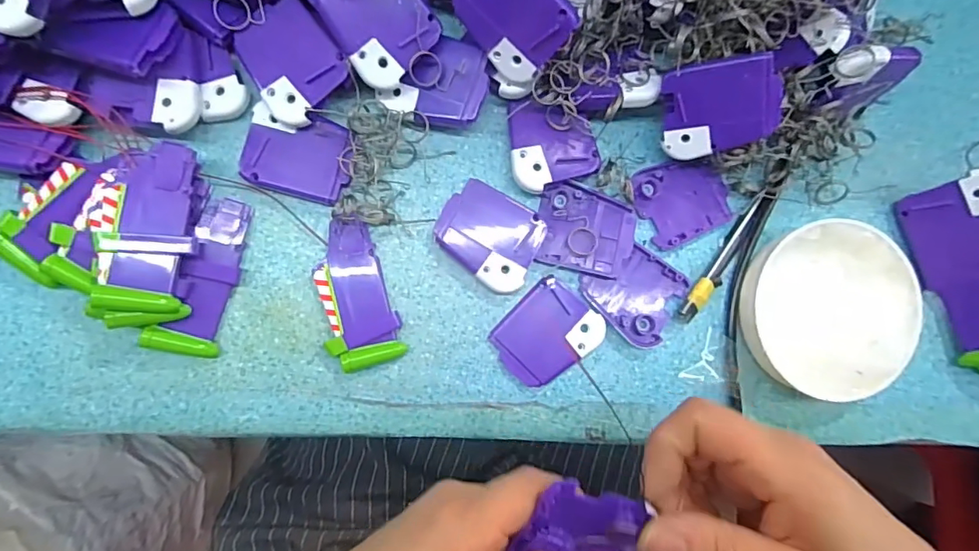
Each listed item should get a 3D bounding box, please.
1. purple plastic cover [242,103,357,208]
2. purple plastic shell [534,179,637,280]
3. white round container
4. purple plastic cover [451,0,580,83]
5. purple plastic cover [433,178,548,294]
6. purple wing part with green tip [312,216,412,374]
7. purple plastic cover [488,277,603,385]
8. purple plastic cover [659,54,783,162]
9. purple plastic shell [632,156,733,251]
[{"bbox_3d":[-0.110,-0.070,0.300,0.059,0.013,0.047,14,86,-5],"label":"purple plastic cover"},{"bbox_3d":[0.060,-0.028,0.318,0.059,0.004,0.052,13,86,-5],"label":"purple plastic shell"},{"bbox_3d":[0.209,0.021,0.320,0.104,0.024,0.103,0,87,-6],"label":"white round container"},{"bbox_3d":[0.011,-0.140,0.272,0.061,0.050,0.010,42,46,-18],"label":"purple plastic cover"},{"bbox_3d":[0.001,-0.025,0.311,0.061,0.013,0.051,36,84,-3],"label":"purple plastic cover"},{"bbox_3d":[-0.080,0.011,0.303,0.040,0.010,0.085,-18,89,-6],"label":"purple wing part with green tip"},{"bbox_3d":[0.034,0.036,0.314,0.062,0.006,0.051,-44,92,-6],"label":"purple plastic cover"},{"bbox_3d":[0.132,-0.095,0.293,0.061,0.007,0.050,-1,119,27],"label":"purple plastic cover"},{"bbox_3d":[0.123,-0.049,0.328,0.060,0.006,0.051,-24,90,-6],"label":"purple plastic shell"}]

